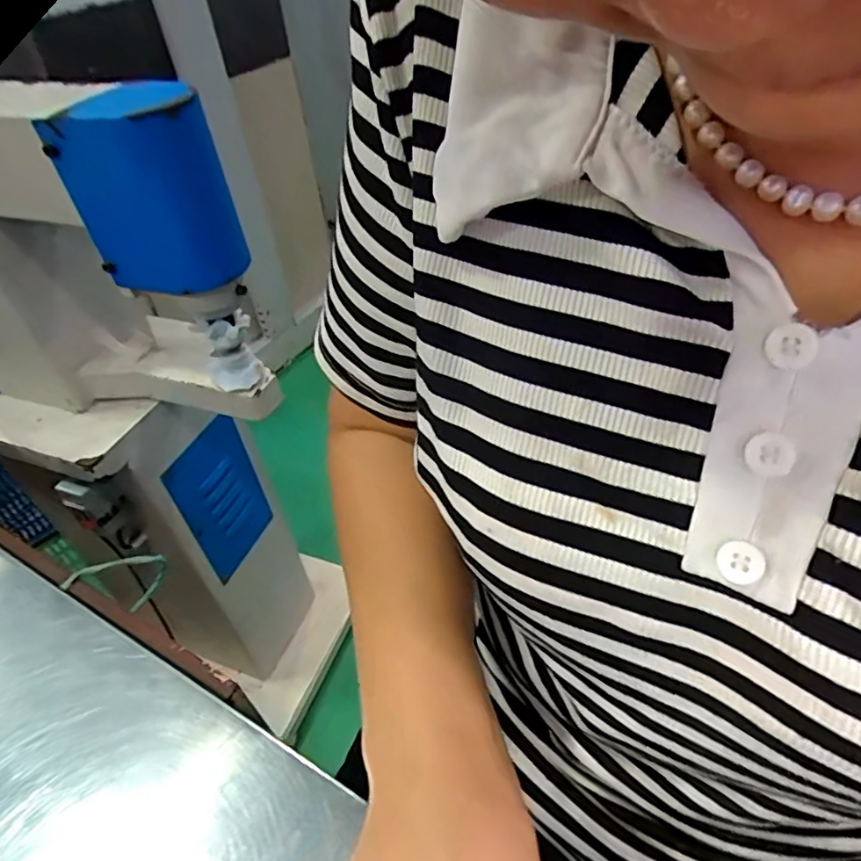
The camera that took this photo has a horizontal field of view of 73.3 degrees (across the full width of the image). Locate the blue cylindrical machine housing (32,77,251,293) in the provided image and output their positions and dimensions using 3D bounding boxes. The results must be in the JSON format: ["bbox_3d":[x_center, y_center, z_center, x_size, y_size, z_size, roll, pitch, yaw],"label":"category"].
[{"bbox_3d":[-0.241,-0.203,0.499,0.118,0.164,0.104,-25,47,-19],"label":"blue cylindrical machine housing"}]

